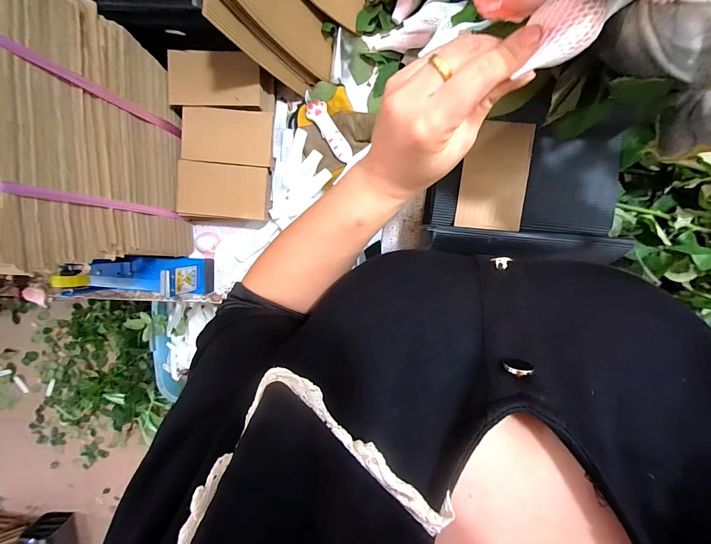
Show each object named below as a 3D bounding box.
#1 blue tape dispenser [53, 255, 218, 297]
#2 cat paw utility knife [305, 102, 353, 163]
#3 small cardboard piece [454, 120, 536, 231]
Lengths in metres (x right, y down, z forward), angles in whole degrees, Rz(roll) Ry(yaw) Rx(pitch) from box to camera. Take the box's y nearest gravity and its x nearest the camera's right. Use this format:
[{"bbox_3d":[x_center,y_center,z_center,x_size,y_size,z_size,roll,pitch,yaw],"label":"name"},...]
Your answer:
[{"bbox_3d":[-0.350,0.005,0.499,0.191,0.149,0.064,2,97,2],"label":"blue tape dispenser"},{"bbox_3d":[-0.041,-0.228,0.517,0.033,0.010,0.107,-30,94,6],"label":"cat paw utility knife"},{"bbox_3d":[0.175,-0.120,0.398,0.079,0.005,0.130,8,94,6],"label":"small cardboard piece"}]

